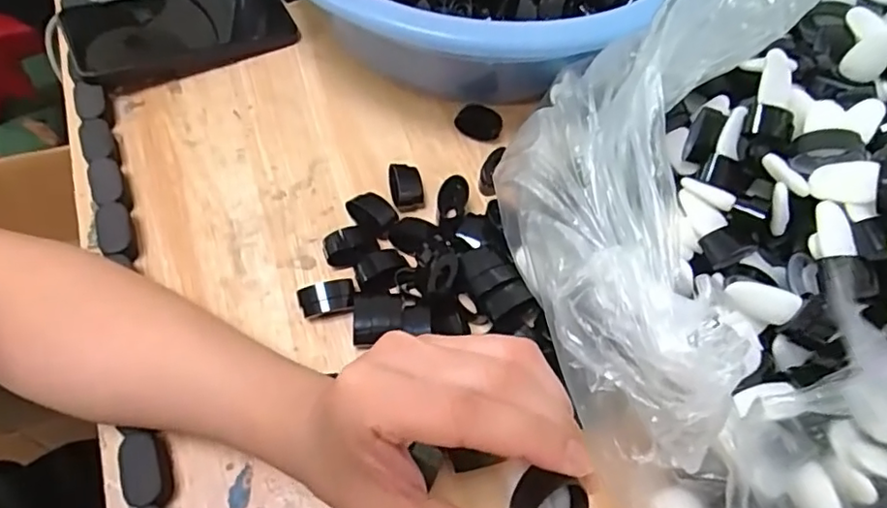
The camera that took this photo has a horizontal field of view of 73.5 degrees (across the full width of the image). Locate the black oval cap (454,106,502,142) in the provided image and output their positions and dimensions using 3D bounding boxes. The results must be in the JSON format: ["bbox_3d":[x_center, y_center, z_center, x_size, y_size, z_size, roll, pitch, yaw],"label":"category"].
[{"bbox_3d":[0.027,-0.097,0.437,0.032,0.011,0.022,31,64,12],"label":"black oval cap"}]

